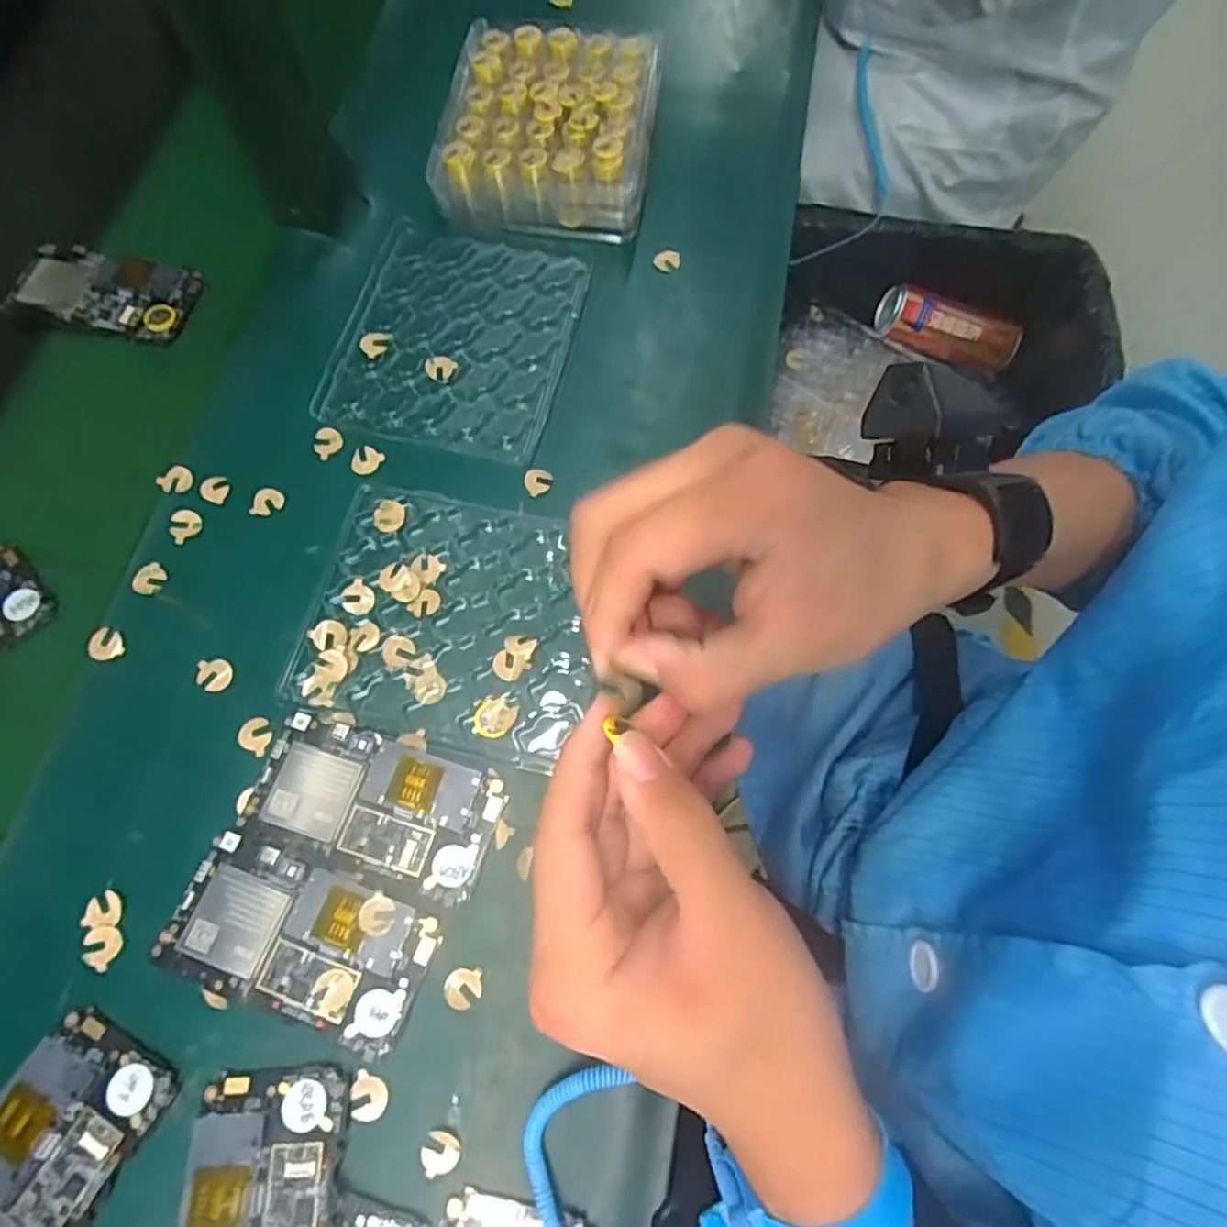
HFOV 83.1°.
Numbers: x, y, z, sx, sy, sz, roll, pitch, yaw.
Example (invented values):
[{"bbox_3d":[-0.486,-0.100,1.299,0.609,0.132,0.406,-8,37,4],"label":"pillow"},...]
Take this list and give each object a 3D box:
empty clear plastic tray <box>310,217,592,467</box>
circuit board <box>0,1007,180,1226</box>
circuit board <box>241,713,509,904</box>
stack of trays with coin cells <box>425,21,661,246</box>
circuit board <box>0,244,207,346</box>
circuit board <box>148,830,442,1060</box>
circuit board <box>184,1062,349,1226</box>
[{"bbox_3d":[-0.105,-0.187,0.462,0.147,0.006,0.168,12,71,5],"label":"empty clear plastic tray"},{"bbox_3d":[-0.260,0.251,0.305,0.068,0.004,0.127,29,73,10],"label":"circuit board"},{"bbox_3d":[-0.123,0.098,0.361,0.123,0.006,0.061,18,72,6],"label":"circuit board"},{"bbox_3d":[-0.047,-0.354,0.500,0.146,0.043,0.160,5,71,2],"label":"stack of trays with coin cells"},{"bbox_3d":[-0.354,-0.228,0.484,0.124,0.007,0.062,11,71,4],"label":"circuit board"},{"bbox_3d":[-0.153,0.160,0.338,0.125,0.005,0.066,19,72,7],"label":"circuit board"},{"bbox_3d":[-0.153,0.270,0.296,0.064,0.009,0.126,-2,71,0],"label":"circuit board"}]

